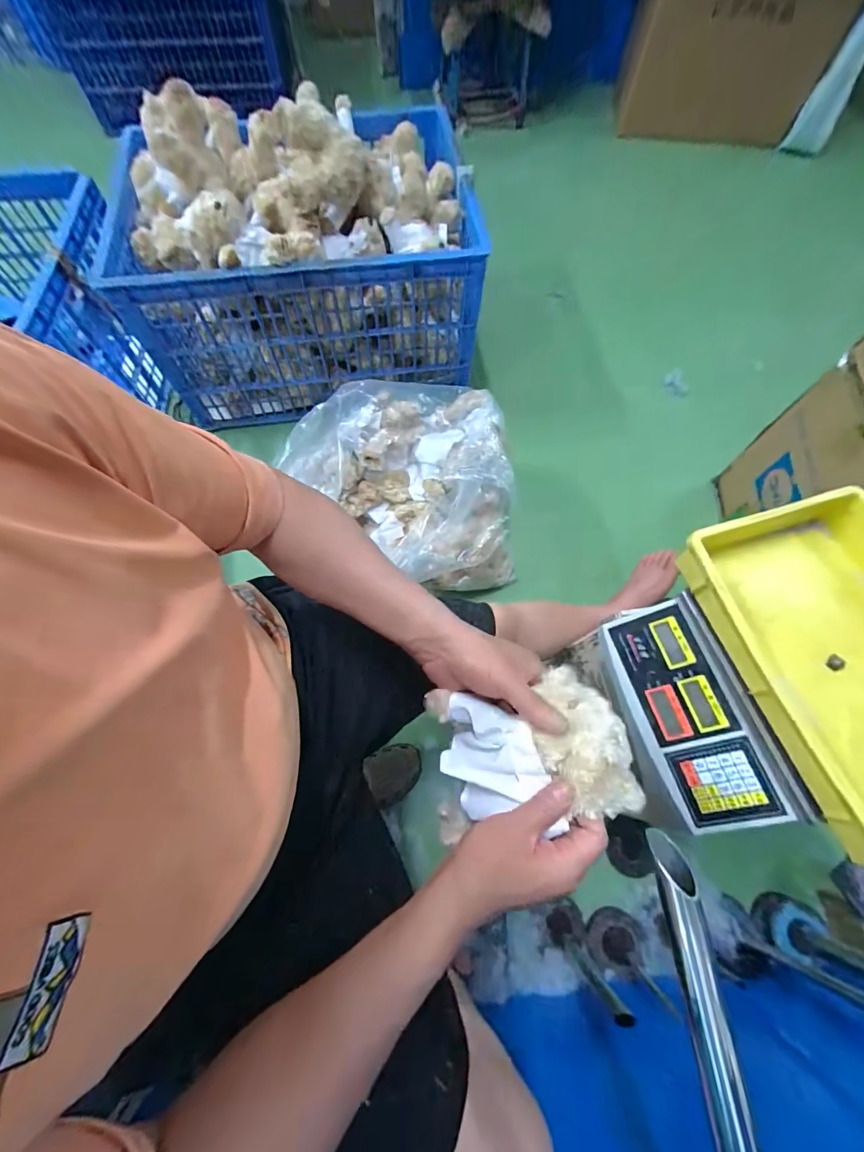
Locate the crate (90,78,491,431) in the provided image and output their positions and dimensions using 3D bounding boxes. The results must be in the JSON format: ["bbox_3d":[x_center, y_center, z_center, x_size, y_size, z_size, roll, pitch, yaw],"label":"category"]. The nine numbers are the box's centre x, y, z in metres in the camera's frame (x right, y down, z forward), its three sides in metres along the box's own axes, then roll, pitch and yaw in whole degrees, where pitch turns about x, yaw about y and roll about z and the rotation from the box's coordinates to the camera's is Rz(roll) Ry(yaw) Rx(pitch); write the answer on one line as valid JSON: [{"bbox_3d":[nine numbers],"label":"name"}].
[{"bbox_3d":[-0.339,-0.881,1.086,0.867,0.474,0.640,-9,68,-4],"label":"crate"}]

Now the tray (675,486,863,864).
[{"bbox_3d":[0.467,0.088,0.456,0.251,0.067,0.353,-15,69,-6],"label":"tray"}]

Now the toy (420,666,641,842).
[{"bbox_3d":[0.081,0.152,0.368,0.156,0.081,0.121,-9,68,-4],"label":"toy"}]

